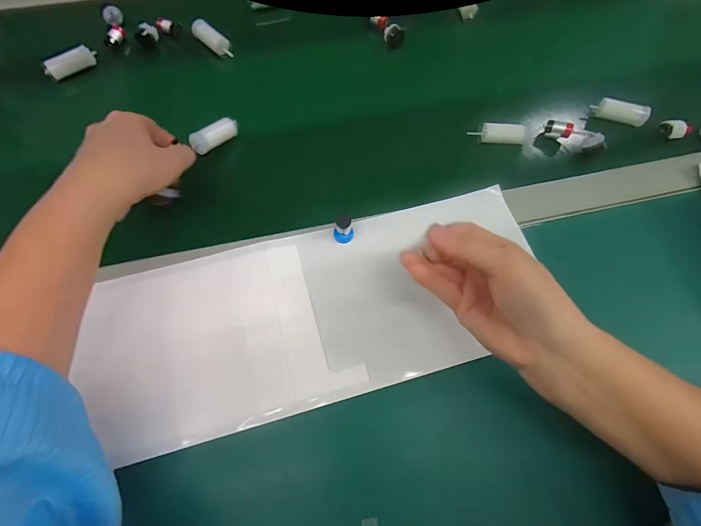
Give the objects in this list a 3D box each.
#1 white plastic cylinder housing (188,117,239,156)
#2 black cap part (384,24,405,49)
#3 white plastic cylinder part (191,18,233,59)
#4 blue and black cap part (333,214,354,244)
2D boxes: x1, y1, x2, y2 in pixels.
[{"bbox_3d":[-0.139,-0.133,0.365,0.017,0.019,0.053,35,66,18],"label":"white plastic cylinder housing"},{"bbox_3d":[0.055,-0.289,0.450,0.023,0.026,0.016,-31,32,17],"label":"black cap part"},{"bbox_3d":[-0.173,-0.278,0.436,0.061,0.017,0.023,43,67,6],"label":"white plastic cylinder part"},{"bbox_3d":[-0.006,-0.035,0.326,0.018,0.029,0.021,0,60,-1],"label":"blue and black cap part"}]

